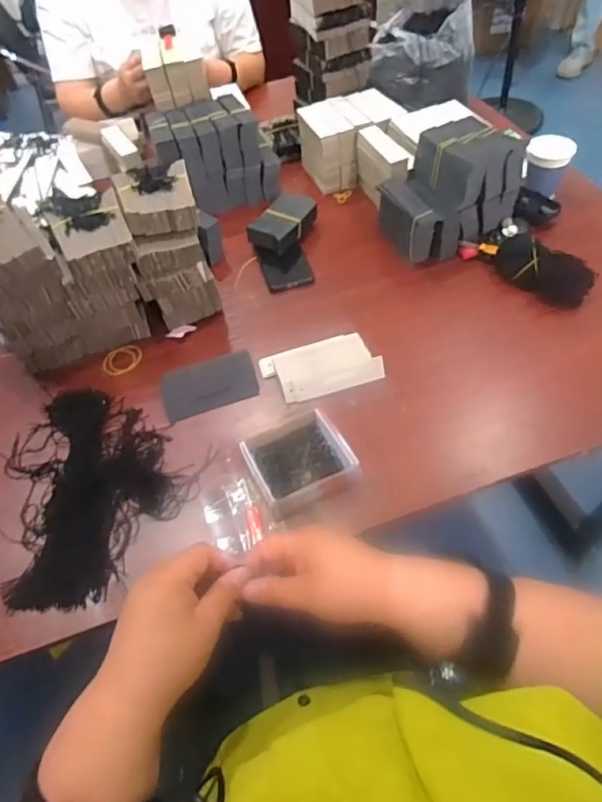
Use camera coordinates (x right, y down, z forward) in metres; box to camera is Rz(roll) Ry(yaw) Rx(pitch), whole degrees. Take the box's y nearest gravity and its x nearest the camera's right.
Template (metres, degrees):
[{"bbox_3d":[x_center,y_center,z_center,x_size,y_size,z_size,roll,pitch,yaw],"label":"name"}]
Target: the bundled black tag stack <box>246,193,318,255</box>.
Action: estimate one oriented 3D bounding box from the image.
[{"bbox_3d":[-0.030,-0.313,0.896,0.075,0.034,0.125,26,60,23],"label":"bundled black tag stack"}]

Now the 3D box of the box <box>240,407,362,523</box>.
[{"bbox_3d":[-0.004,0.071,0.622,0.112,0.031,0.111,-25,55,-13],"label":"box"}]

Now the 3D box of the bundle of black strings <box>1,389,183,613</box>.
[{"bbox_3d":[-0.244,0.101,0.636,0.172,0.019,0.287,-7,55,0],"label":"bundle of black strings"}]

